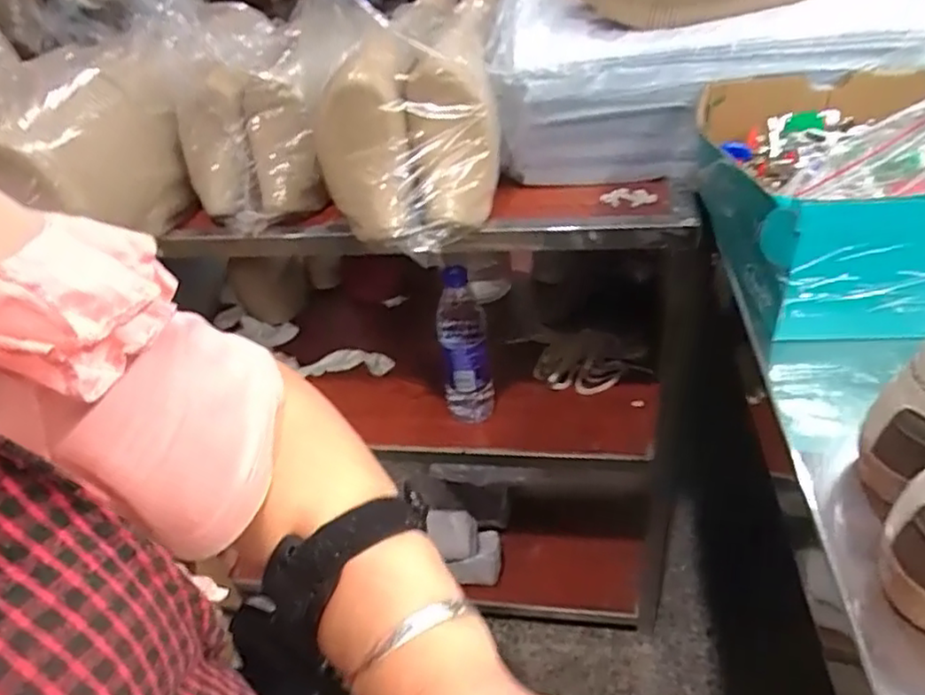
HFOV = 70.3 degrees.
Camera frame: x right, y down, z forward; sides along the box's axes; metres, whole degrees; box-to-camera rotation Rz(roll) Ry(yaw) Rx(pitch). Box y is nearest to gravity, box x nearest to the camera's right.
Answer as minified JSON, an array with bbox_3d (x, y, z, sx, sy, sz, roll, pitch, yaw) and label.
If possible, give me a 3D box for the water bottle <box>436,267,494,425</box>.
[{"bbox_3d":[0.002,0.004,0.865,0.067,0.233,0.055,-8,36,0],"label":"water bottle"}]

